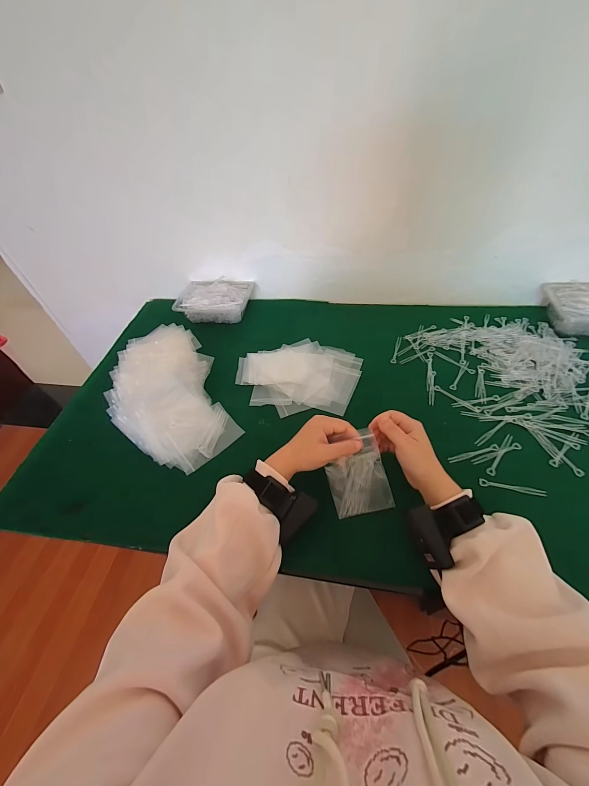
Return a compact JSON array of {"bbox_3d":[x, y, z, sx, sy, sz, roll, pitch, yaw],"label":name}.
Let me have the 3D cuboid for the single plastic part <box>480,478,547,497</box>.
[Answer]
[{"bbox_3d":[0.320,0.138,0.455,0.085,0.006,0.011,9,52,14],"label":"single plastic part"}]

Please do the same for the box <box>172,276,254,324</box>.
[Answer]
[{"bbox_3d":[-0.195,-0.228,0.777,0.175,0.054,0.114,2,51,8],"label":"box"}]

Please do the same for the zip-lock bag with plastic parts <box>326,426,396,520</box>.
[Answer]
[{"bbox_3d":[0.087,0.114,0.443,0.080,0.013,0.114,-16,90,11],"label":"zip-lock bag with plastic parts"}]

